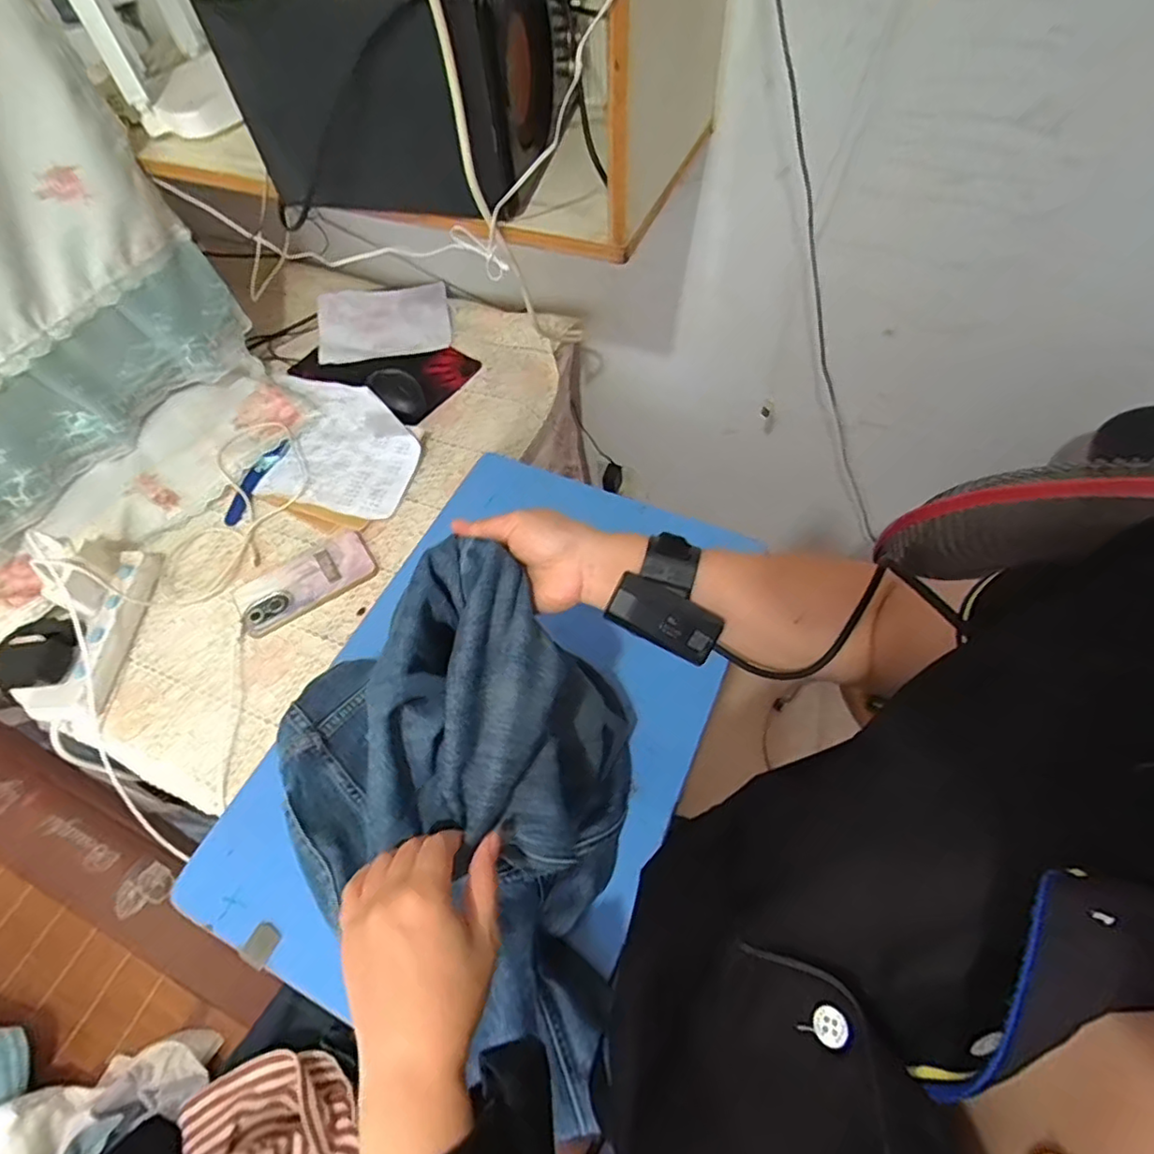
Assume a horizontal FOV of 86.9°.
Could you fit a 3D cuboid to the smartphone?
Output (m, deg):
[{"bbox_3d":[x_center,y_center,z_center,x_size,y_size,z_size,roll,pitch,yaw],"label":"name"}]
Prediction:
[{"bbox_3d":[-0.334,0.002,0.746,0.163,0.014,0.084,-32,62,-15],"label":"smartphone"}]

